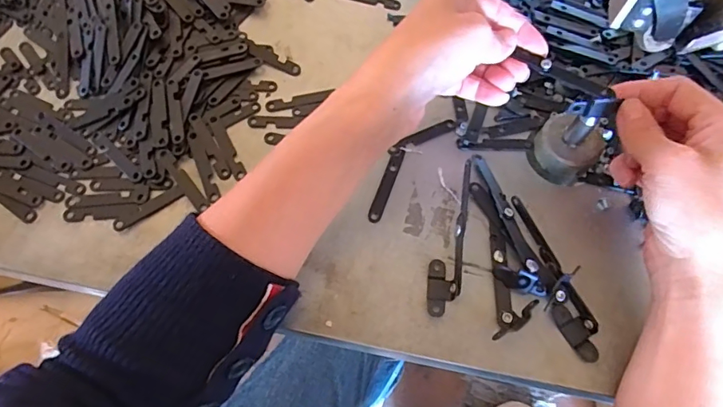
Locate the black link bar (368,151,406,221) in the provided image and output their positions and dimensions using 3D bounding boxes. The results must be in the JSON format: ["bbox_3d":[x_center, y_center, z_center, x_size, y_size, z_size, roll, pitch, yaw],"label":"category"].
[{"bbox_3d":[0.016,-0.012,0.312,0.009,0.004,0.053,19,69,7],"label":"black link bar"}]

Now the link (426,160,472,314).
[{"bbox_3d":[0.055,0.019,0.296,0.018,0.009,0.101,11,68,4],"label":"link"}]

